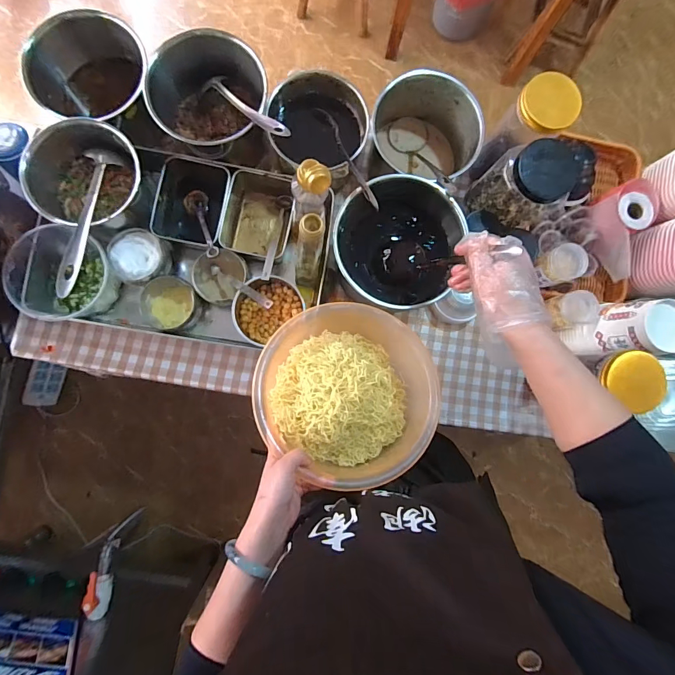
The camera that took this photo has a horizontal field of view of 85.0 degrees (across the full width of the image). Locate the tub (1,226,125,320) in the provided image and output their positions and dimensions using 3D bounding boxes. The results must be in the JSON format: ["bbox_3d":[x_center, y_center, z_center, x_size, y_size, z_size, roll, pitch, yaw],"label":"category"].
[{"bbox_3d":[-0.408,-0.091,0.557,0.130,0.093,0.133,0,86,-4],"label":"tub"}]

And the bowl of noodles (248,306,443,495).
[{"bbox_3d":[0.016,0.065,0.510,0.237,0.101,0.220,0,86,-4],"label":"bowl of noodles"}]

